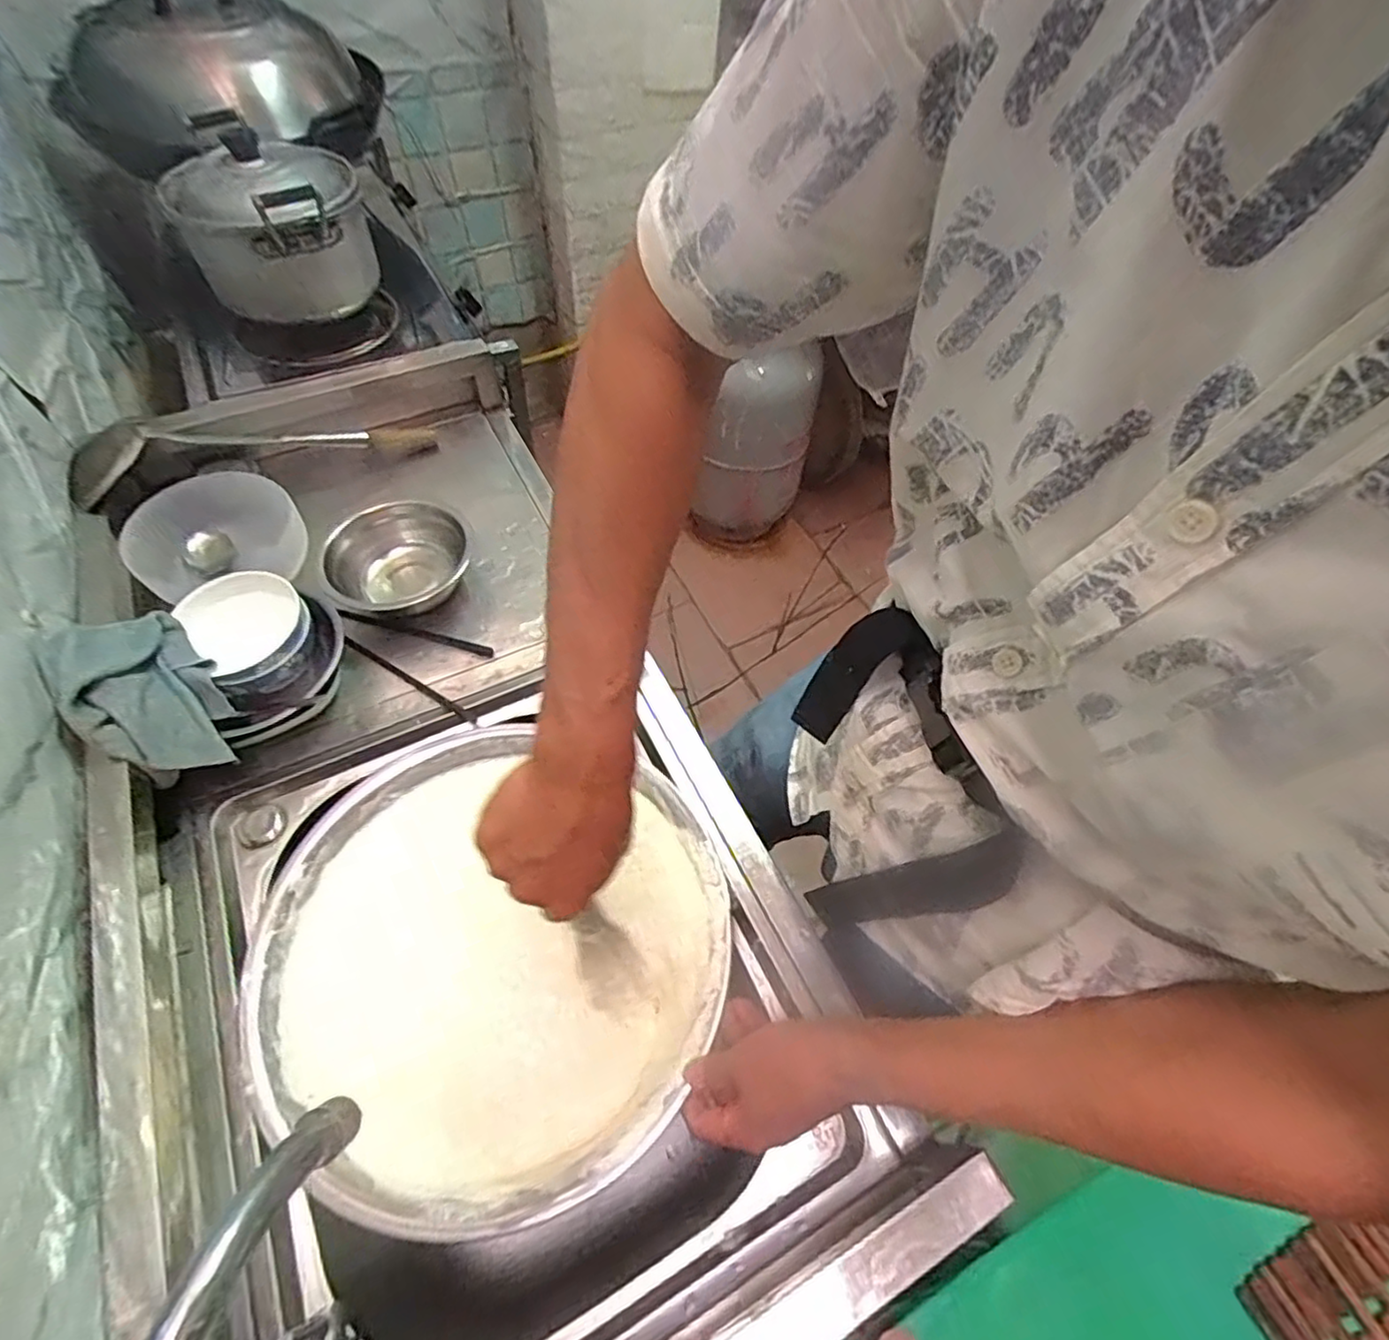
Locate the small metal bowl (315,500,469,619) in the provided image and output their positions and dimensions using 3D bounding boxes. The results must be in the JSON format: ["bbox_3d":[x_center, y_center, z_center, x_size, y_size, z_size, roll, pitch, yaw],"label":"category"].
[{"bbox_3d":[-0.309,-0.110,0.700,0.147,0.055,0.135,1,56,-2],"label":"small metal bowl"}]

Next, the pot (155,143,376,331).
[{"bbox_3d":[-0.525,-0.553,0.848,0.192,0.164,0.200,-14,58,-12],"label":"pot"}]

